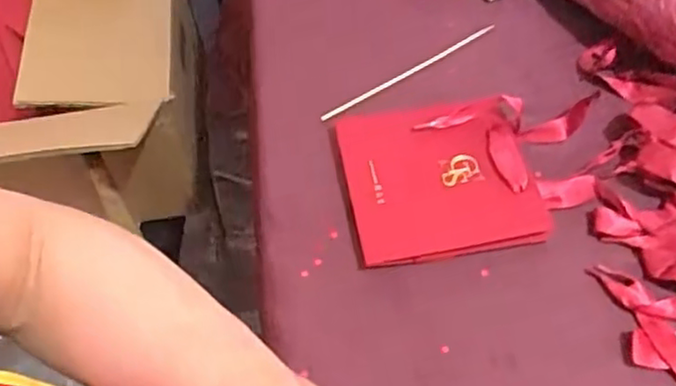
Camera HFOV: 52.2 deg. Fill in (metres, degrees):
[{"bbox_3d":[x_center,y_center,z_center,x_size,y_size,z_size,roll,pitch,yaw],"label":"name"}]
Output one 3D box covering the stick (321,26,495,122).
[{"bbox_3d":[0.065,-0.111,0.627,0.196,0.009,0.008,-32,58,-19],"label":"stick"}]

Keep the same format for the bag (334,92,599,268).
[{"bbox_3d":[0.106,-0.018,0.540,0.197,0.024,0.141,-7,54,-2],"label":"bag"}]

